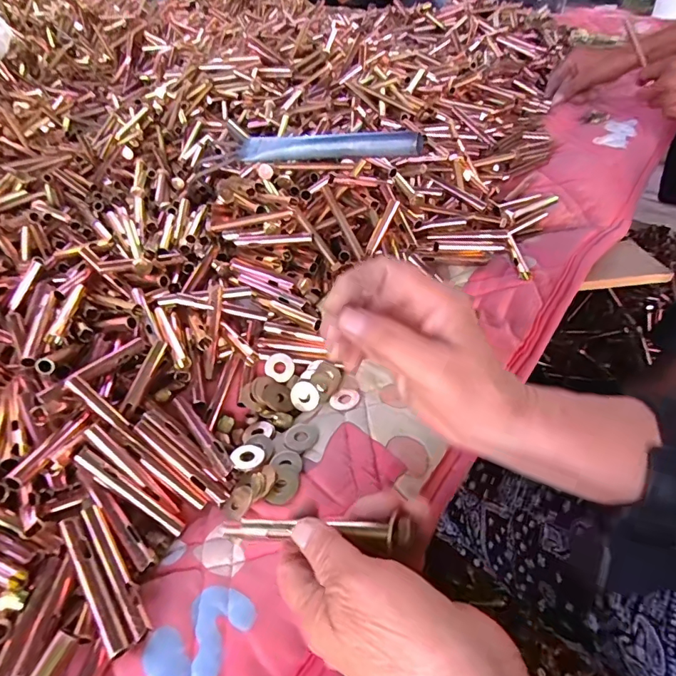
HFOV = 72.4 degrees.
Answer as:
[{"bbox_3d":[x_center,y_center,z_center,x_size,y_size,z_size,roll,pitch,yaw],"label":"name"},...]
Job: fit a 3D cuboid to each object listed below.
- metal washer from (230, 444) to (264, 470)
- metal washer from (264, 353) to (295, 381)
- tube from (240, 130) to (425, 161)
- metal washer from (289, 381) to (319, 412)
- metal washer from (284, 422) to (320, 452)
[{"bbox_3d":[-0.066,0.085,0.333,0.023,0.004,0.021,7,38,-5],"label":"metal washer"},{"bbox_3d":[-0.049,0.025,0.398,0.024,0.004,0.023,0,89,-6],"label":"metal washer"},{"bbox_3d":[-0.014,-0.205,0.496,0.213,0.022,0.018,9,46,26],"label":"tube"},{"bbox_3d":[-0.027,0.048,0.379,0.023,0.004,0.024,0,91,12],"label":"metal washer"},{"bbox_3d":[-0.027,0.074,0.347,0.027,0.004,0.026,2,34,-1],"label":"metal washer"}]

